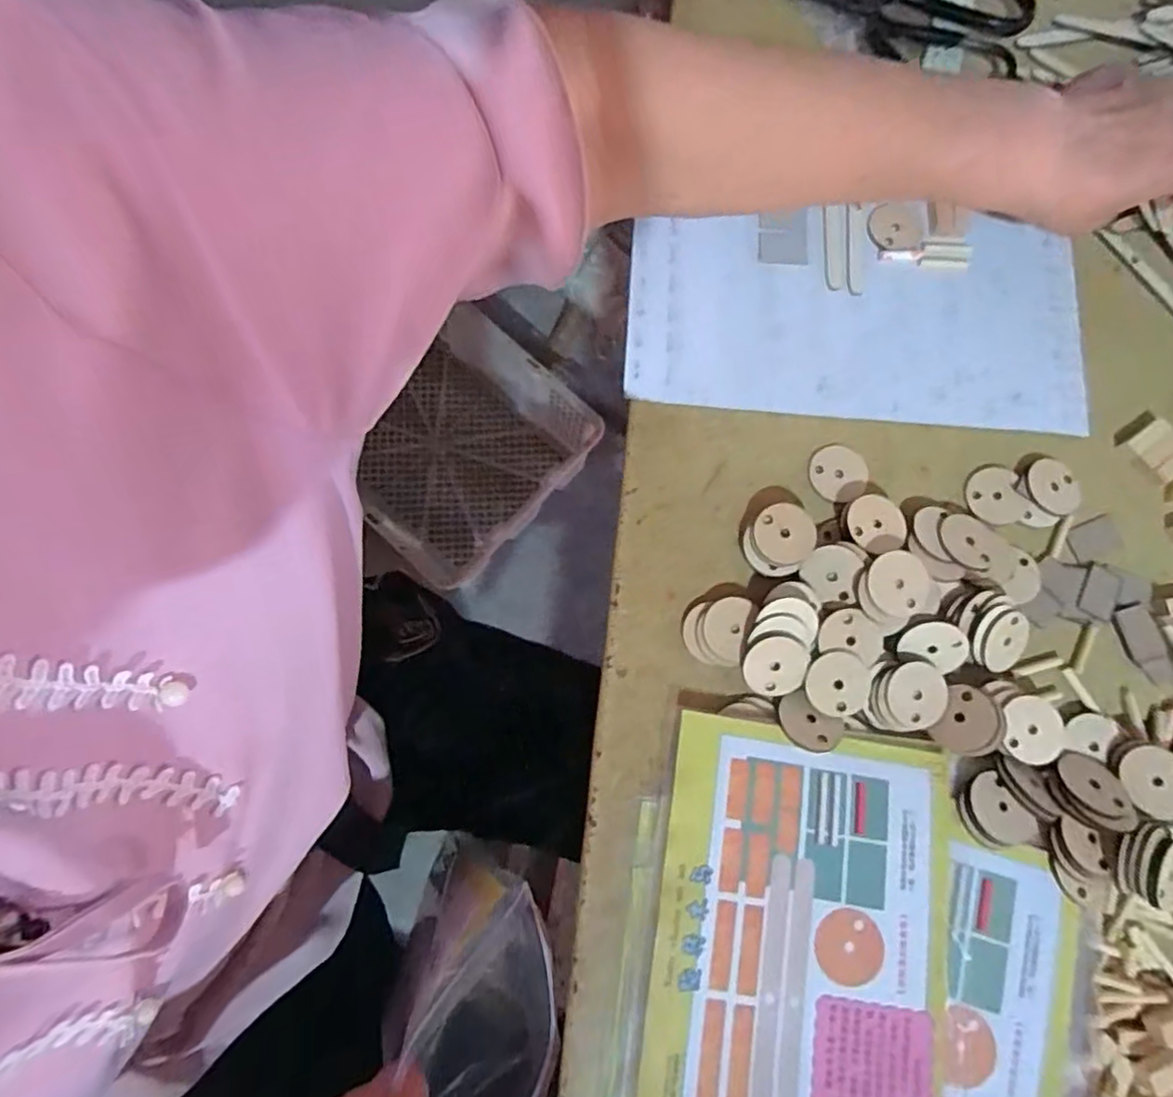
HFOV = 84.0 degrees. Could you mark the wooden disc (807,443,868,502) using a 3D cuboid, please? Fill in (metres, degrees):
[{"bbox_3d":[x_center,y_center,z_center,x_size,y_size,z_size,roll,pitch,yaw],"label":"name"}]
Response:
[{"bbox_3d":[0.146,-0.044,0.377,0.033,0.004,0.033,0,78,-2],"label":"wooden disc"}]

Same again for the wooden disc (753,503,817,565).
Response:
[{"bbox_3d":[0.108,-0.008,0.356,0.033,0.004,0.032,0,91,3],"label":"wooden disc"}]

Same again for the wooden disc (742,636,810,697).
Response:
[{"bbox_3d":[0.099,0.062,0.340,0.034,0.004,0.033,-1,102,-4],"label":"wooden disc"}]

